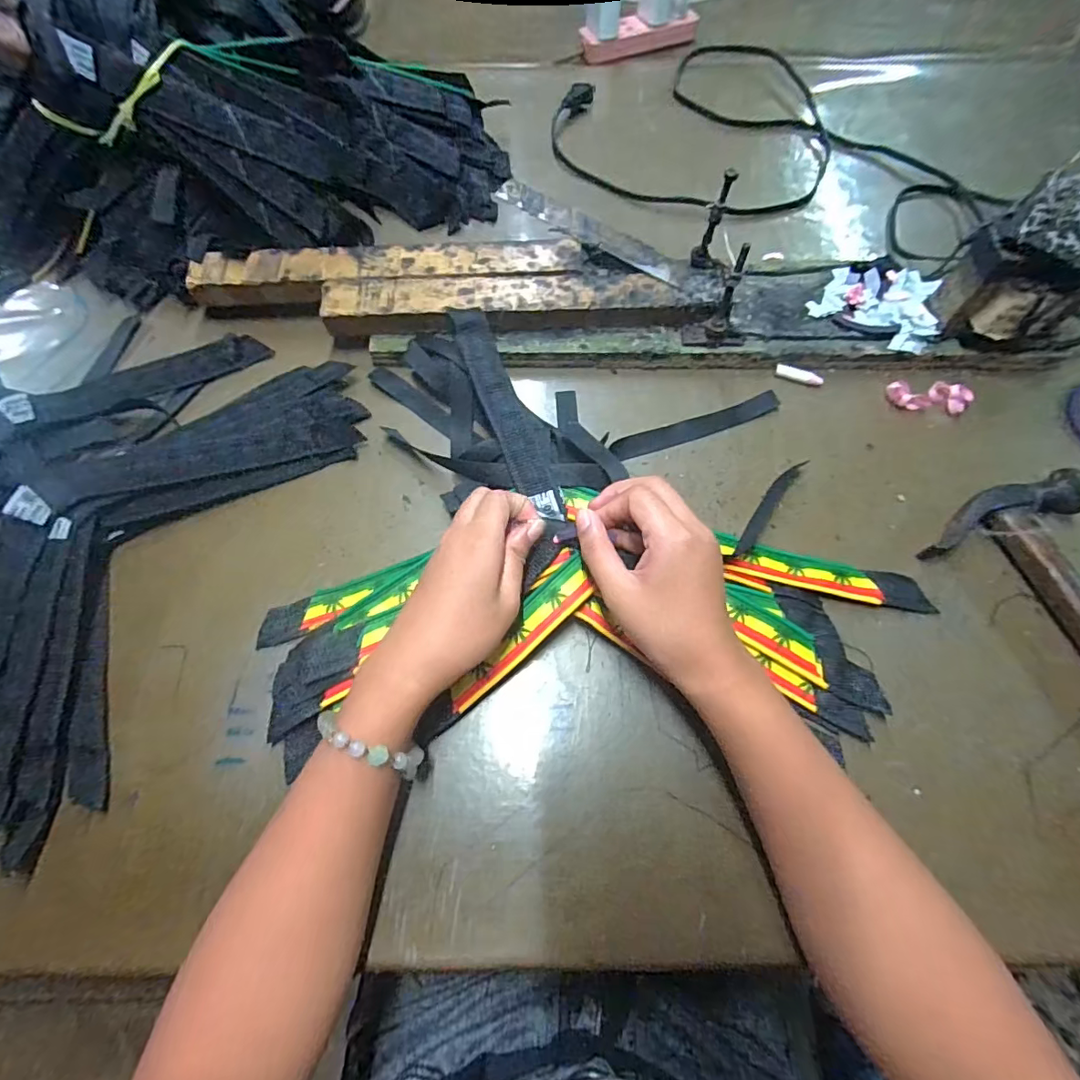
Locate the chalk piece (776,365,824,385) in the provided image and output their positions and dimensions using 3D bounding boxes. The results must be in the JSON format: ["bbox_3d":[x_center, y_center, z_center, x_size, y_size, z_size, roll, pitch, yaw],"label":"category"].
[{"bbox_3d":[0.218,-0.139,0.433,0.038,0.006,0.008,17,68,8],"label":"chalk piece"}]

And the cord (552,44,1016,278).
[{"bbox_3d":[0.236,-0.396,0.535,0.331,0.038,0.407,-35,72,-17],"label":"cord"}]

